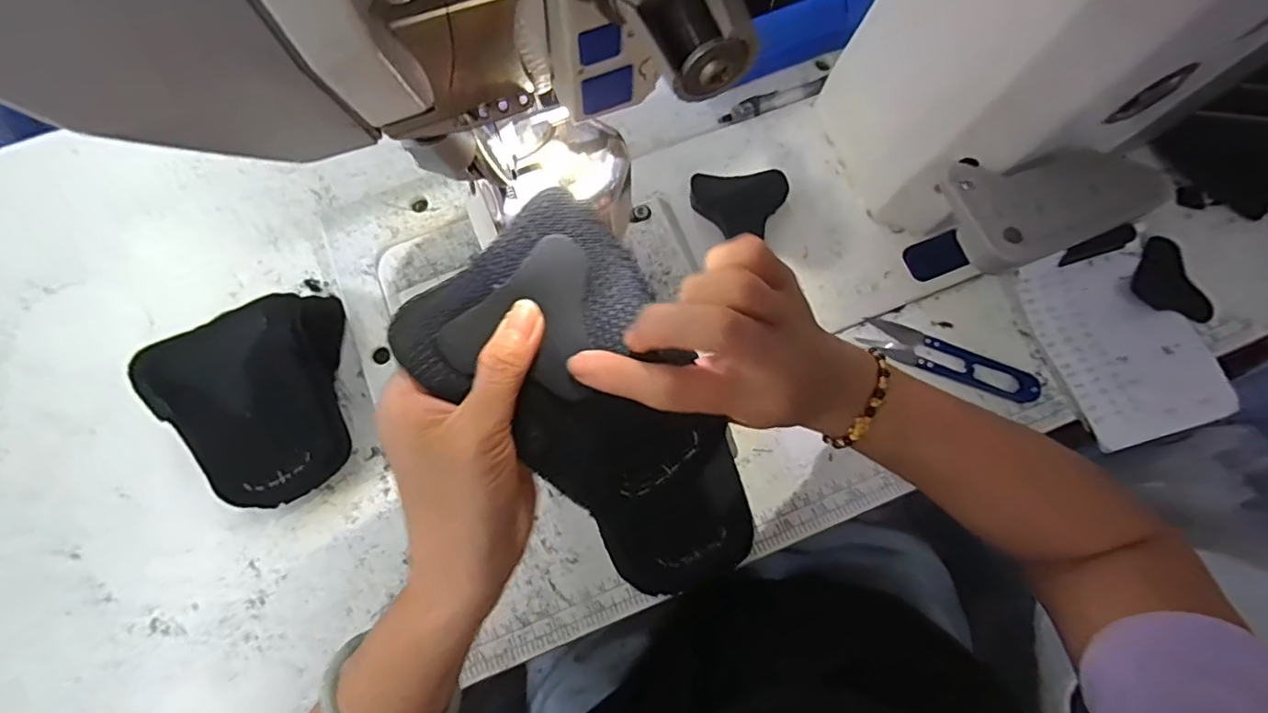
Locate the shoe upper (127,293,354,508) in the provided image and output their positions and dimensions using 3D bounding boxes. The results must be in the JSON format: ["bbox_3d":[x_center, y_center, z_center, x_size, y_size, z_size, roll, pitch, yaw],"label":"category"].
[{"bbox_3d":[-0.242,0.029,0.391,0.119,0.048,0.130,-28,73,-8],"label":"shoe upper"}]

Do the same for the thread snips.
[{"bbox_3d":[0.221,0.002,0.414,0.115,0.015,0.025,23,74,9],"label":"thread snips"}]

